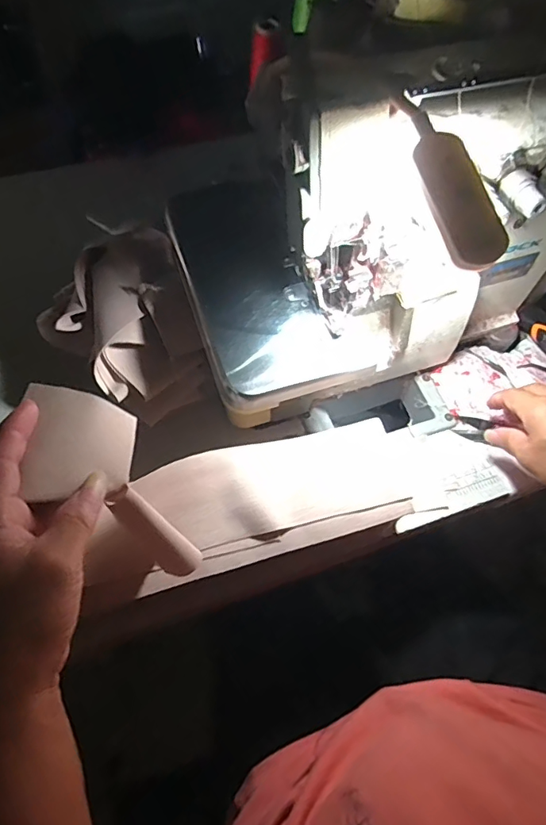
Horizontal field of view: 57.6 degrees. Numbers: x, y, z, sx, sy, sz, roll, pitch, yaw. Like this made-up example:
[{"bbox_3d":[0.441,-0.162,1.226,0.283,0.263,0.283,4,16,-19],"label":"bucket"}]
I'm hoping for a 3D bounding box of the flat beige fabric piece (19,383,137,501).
[{"bbox_3d":[-0.107,0.019,0.282,0.058,0.010,0.062,12,63,-37],"label":"flat beige fabric piece"}]

